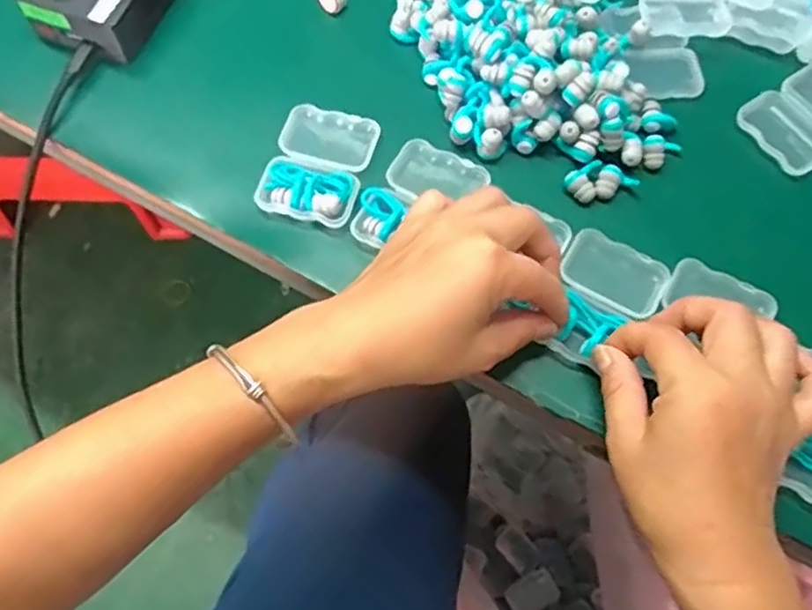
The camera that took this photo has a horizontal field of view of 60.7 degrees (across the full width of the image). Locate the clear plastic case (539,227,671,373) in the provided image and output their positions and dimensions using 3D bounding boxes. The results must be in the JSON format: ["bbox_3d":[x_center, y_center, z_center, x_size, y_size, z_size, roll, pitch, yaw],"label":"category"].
[{"bbox_3d":[0.105,-0.002,0.378,0.054,0.016,0.076,31,71,11],"label":"clear plastic case"}]

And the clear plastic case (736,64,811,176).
[{"bbox_3d":[0.253,-0.118,0.437,0.083,0.012,0.055,-32,71,-14],"label":"clear plastic case"}]

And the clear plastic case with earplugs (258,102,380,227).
[{"bbox_3d":[-0.051,-0.084,0.405,0.056,0.011,0.074,13,67,5],"label":"clear plastic case with earplugs"}]

